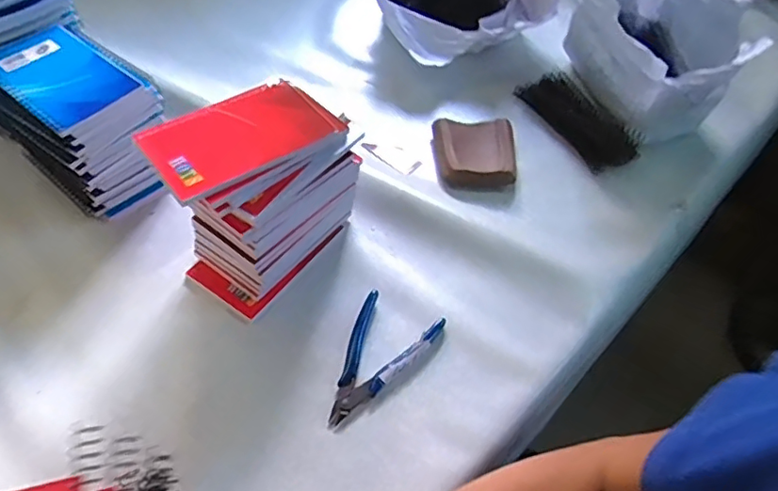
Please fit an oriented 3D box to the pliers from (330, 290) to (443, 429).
[{"bbox_3d":[-0.014,0.092,0.457,0.070,0.015,0.120,28,57,15],"label":"pliers"}]

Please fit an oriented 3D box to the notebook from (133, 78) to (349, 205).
[{"bbox_3d":[-0.110,-0.087,0.426,0.140,0.009,0.077,-28,67,-29],"label":"notebook"}]

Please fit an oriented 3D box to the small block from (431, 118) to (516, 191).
[{"bbox_3d":[0.095,-0.102,0.605,0.086,0.016,0.097,1,54,-4],"label":"small block"}]

